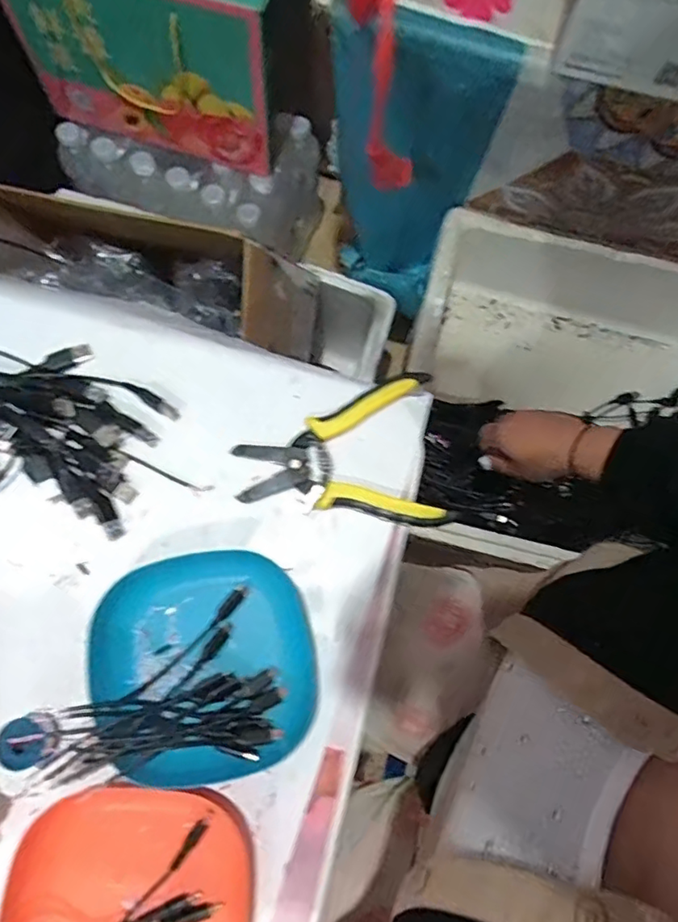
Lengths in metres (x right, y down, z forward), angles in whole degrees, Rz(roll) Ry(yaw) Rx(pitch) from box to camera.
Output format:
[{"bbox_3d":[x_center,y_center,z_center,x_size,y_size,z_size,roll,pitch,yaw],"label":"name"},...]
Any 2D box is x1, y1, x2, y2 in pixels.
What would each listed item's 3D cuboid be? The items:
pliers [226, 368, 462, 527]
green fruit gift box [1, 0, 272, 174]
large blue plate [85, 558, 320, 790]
[{"bbox_3d":[0.003,-0.013,0.435,0.154,0.016,0.116,4,75,-3],"label":"pliers"},{"bbox_3d":[-0.227,-0.547,0.726,0.327,0.244,0.151,18,75,1],"label":"green fruit gift box"},{"bbox_3d":[-0.089,0.134,0.379,0.144,0.035,0.133,1,76,-4],"label":"large blue plate"}]

